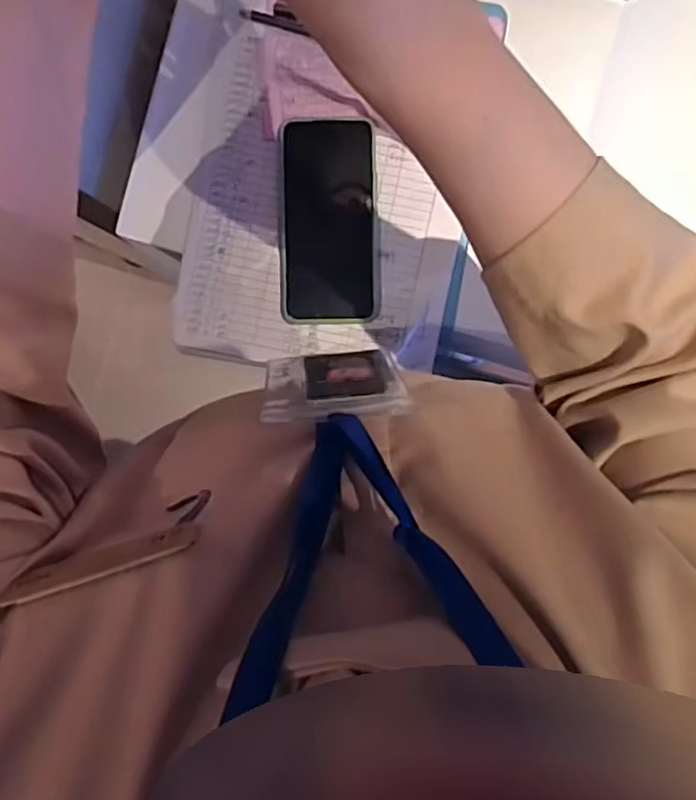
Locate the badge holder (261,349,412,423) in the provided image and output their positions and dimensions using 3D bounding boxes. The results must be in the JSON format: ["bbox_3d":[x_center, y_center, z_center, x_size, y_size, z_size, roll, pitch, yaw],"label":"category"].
[{"bbox_3d":[-0.008,-0.009,0.374,0.080,0.101,0.005,-5,113,-3],"label":"badge holder"}]

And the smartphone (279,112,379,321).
[{"bbox_3d":[-0.015,-0.142,0.507,0.079,0.011,0.158,-1,95,0],"label":"smartphone"}]

